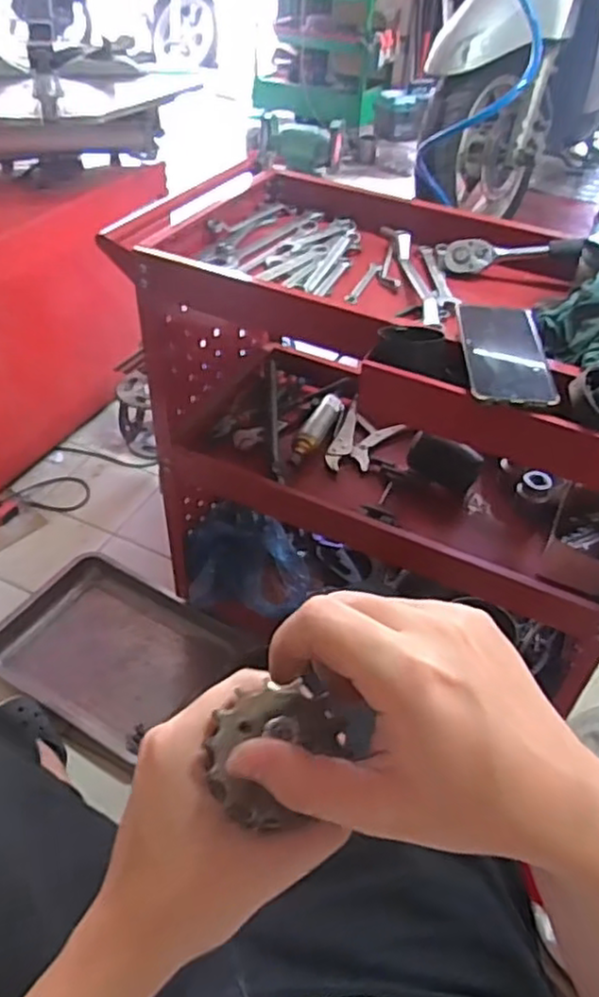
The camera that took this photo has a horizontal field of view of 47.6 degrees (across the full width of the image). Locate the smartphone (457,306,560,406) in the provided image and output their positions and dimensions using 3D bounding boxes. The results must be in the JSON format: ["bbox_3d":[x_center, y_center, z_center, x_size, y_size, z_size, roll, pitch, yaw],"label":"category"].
[{"bbox_3d":[0.200,-0.144,0.659,0.081,0.012,0.162,6,43,1],"label":"smartphone"}]

